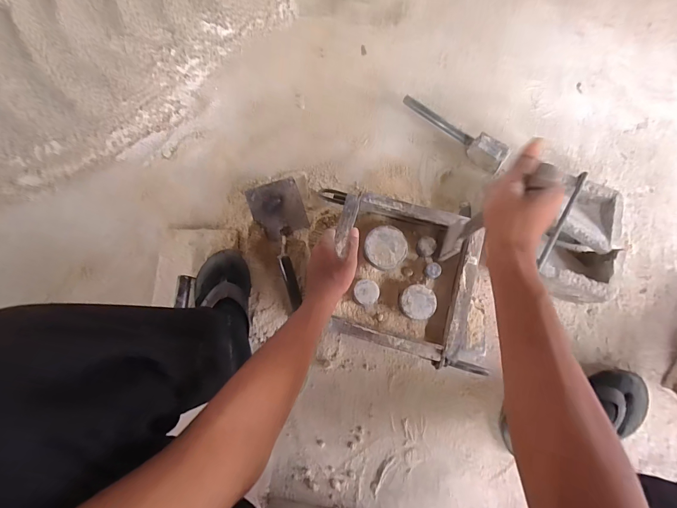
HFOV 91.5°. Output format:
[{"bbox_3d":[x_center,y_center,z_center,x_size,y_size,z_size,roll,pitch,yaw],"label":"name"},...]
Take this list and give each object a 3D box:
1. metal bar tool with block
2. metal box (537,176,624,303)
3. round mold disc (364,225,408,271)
[{"bbox_3d":[0.253,-0.278,0.727,0.043,0.064,0.260,-44,80,-7],"label":"metal bar tool with block"},{"bbox_3d":[0.456,-0.024,0.641,0.126,0.095,0.209,20,79,6],"label":"metal box"},{"bbox_3d":[0.082,-0.010,0.575,0.070,0.022,0.076,0,74,-1],"label":"round mold disc"}]

